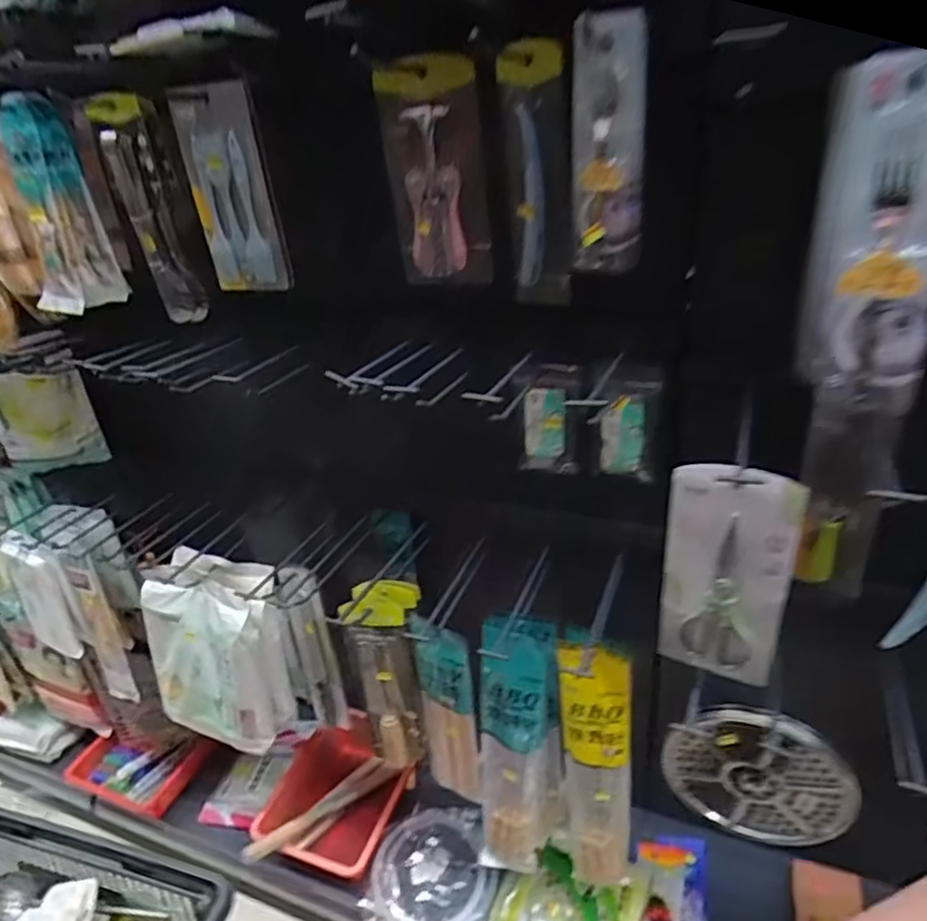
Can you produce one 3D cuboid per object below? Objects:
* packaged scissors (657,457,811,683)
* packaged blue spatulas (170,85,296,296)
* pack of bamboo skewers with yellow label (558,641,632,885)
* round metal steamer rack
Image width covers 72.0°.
[{"bbox_3d":[0.276,0.124,0.680,0.126,0.291,0.027,12,33,27],"label":"packaged scissors"},{"bbox_3d":[-0.280,-0.322,0.771,0.108,0.228,0.018,6,33,19],"label":"packaged blue spatulas"},{"bbox_3d":[0.193,0.454,0.930,0.107,0.451,0.051,4,30,15],"label":"pack of bamboo skewers with yellow label"},{"bbox_3d":[0.373,0.401,0.813,0.217,0.211,0.027,7,31,21],"label":"round metal steamer rack"}]

